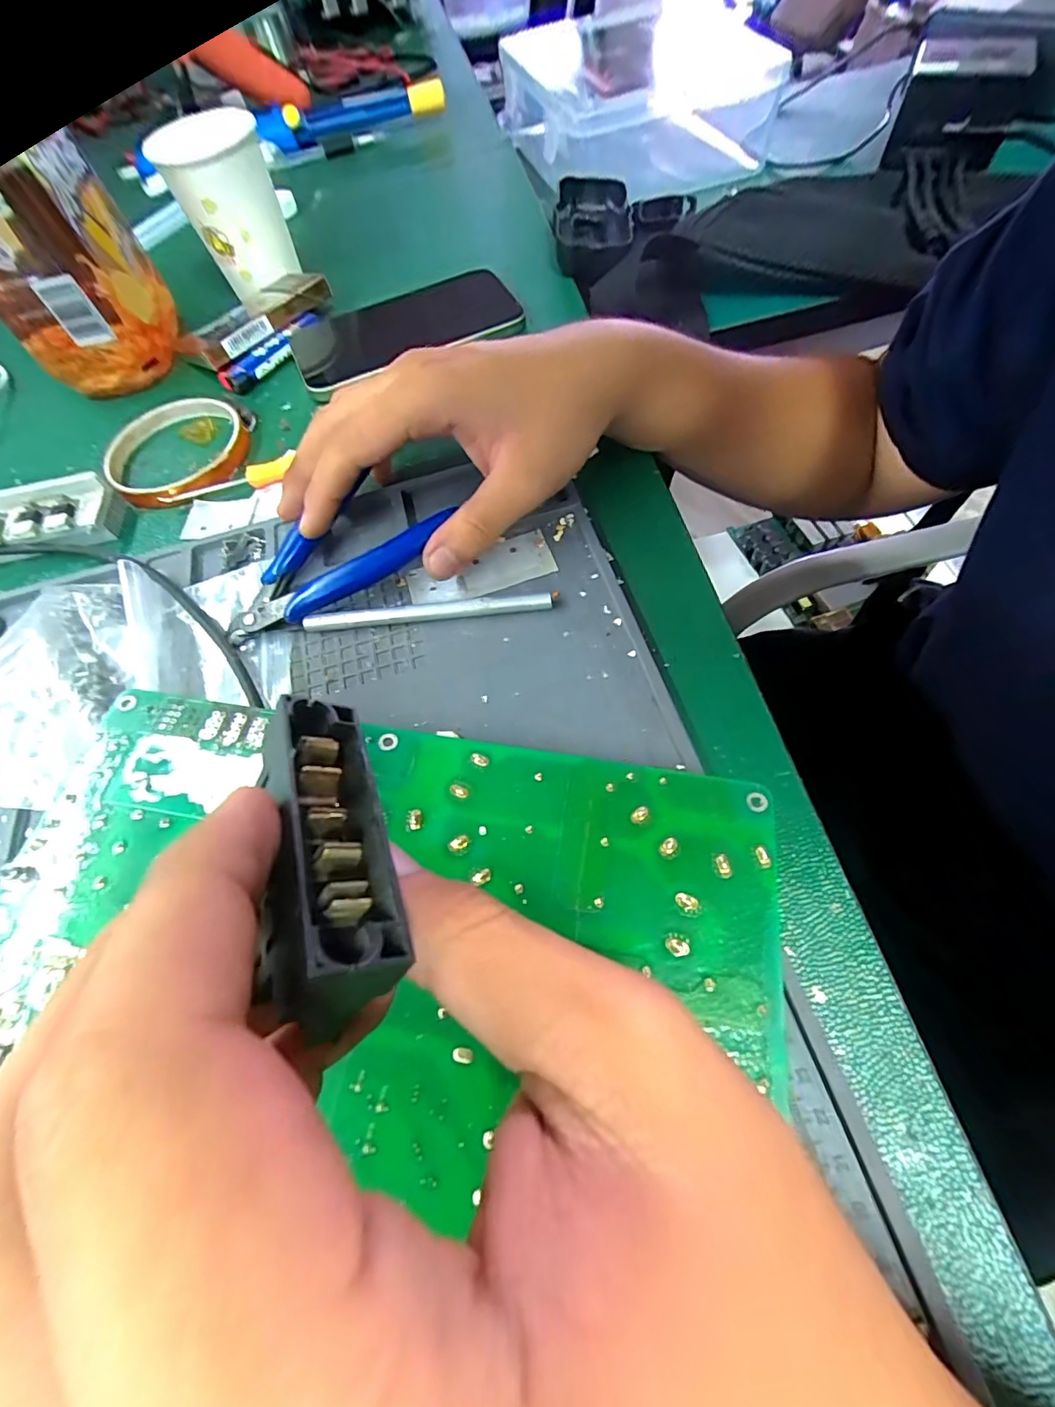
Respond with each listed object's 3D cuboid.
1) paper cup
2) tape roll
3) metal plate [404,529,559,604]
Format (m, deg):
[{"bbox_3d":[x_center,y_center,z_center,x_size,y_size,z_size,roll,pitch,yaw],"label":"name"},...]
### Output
[{"bbox_3d":[-0.198,-0.329,0.340,0.063,0.079,0.062,-25,63,-6],"label":"paper cup"},{"bbox_3d":[-0.209,-0.152,0.306,0.080,0.017,0.089,-39,65,-13],"label":"tape roll"},{"bbox_3d":[-0.023,-0.062,0.243,0.068,0.004,0.027,-19,64,-3],"label":"metal plate"}]

